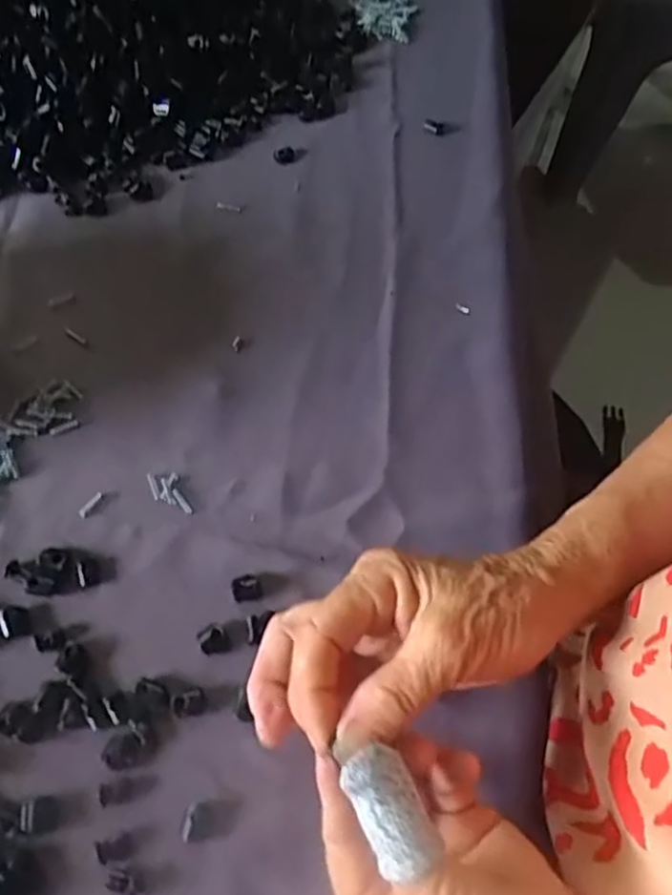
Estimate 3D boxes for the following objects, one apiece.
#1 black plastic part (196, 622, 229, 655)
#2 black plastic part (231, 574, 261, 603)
[{"bbox_3d":[-0.062,0.096,0.338,0.014,0.004,0.014,-22,68,-13],"label":"black plastic part"},{"bbox_3d":[-0.047,0.073,0.351,0.014,0.004,0.014,-10,66,-8],"label":"black plastic part"}]

